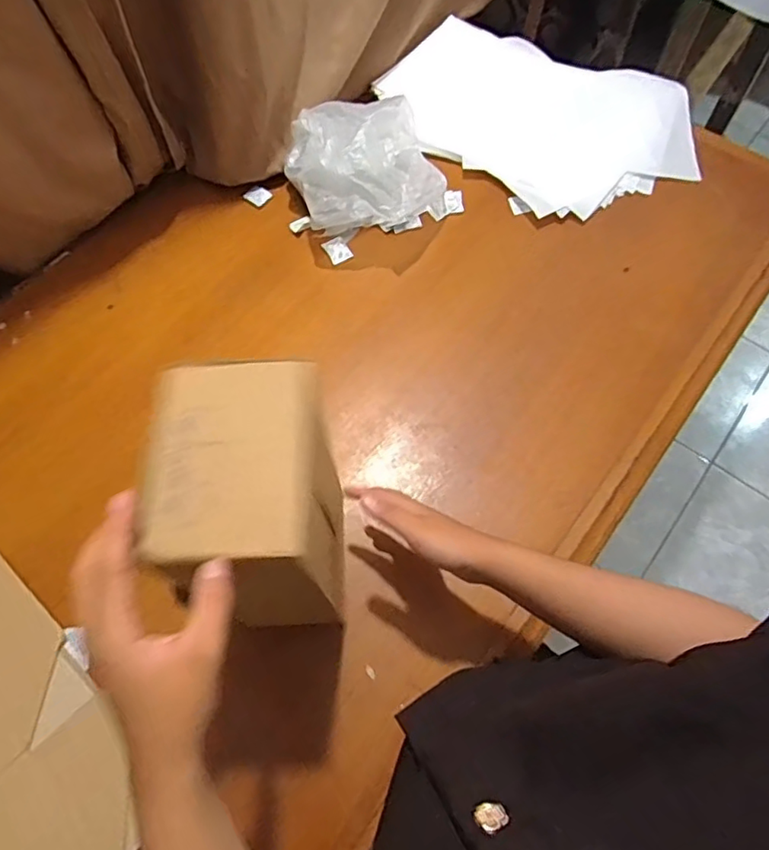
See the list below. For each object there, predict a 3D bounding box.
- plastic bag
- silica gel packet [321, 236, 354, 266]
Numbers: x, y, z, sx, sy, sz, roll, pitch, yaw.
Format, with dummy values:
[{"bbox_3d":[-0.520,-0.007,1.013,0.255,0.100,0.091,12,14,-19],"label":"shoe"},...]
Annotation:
[{"bbox_3d":[-0.024,-0.337,0.762,0.199,0.131,0.186,-8,65,-3],"label":"plastic bag"},{"bbox_3d":[-0.064,-0.239,0.786,0.031,0.004,0.042,-28,68,-10],"label":"silica gel packet"}]

